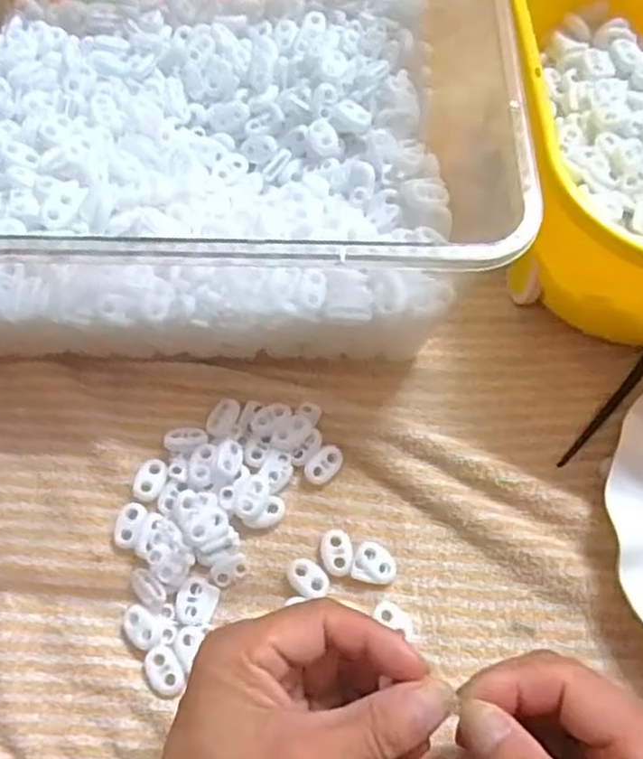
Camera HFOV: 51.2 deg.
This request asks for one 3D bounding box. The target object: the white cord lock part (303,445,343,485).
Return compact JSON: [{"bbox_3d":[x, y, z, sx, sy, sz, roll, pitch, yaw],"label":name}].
[{"bbox_3d":[0.001,0.044,0.349,0.014,0.004,0.023,44,77,-4],"label":"white cord lock part"}]

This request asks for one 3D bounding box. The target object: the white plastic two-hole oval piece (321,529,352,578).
[{"bbox_3d":[0.007,0.086,0.334,0.015,0.006,0.023,-3,67,-4],"label":"white plastic two-hole oval piece"}]

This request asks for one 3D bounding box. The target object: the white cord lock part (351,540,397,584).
[{"bbox_3d":[0.026,0.091,0.332,0.021,0.007,0.019,13,67,3],"label":"white cord lock part"}]

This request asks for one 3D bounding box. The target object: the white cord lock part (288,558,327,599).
[{"bbox_3d":[-0.007,0.098,0.330,0.015,0.007,0.021,-37,73,-16],"label":"white cord lock part"}]

